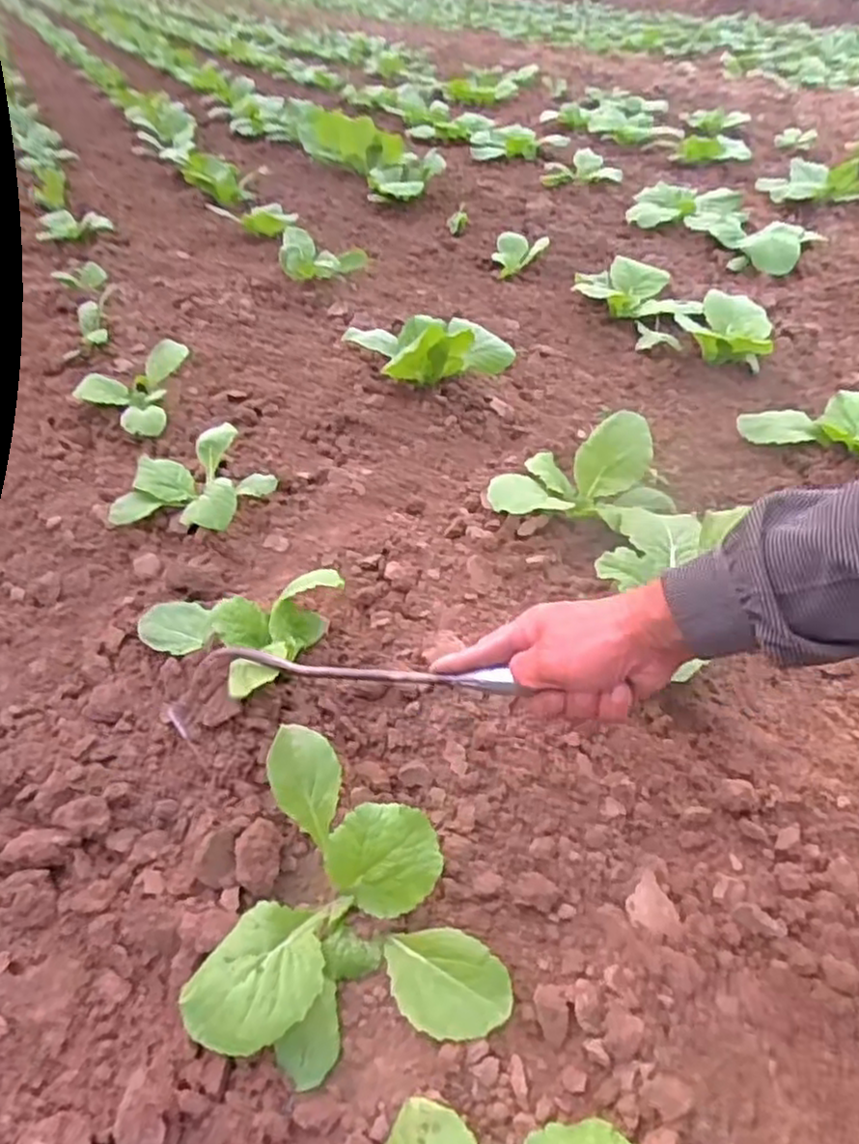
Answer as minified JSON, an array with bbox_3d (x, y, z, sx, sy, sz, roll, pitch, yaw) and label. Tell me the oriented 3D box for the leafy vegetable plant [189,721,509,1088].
[{"bbox_3d":[-0.038,0.207,0.449,0.182,0.084,0.173,12,44,12],"label":"leafy vegetable plant"}]

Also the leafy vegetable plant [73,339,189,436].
[{"bbox_3d":[-0.401,-0.244,0.983,0.124,0.060,0.172,1,42,0],"label":"leafy vegetable plant"}]

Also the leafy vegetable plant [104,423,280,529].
[{"bbox_3d":[-0.250,-0.093,0.808,0.146,0.065,0.152,17,45,17],"label":"leafy vegetable plant"}]

